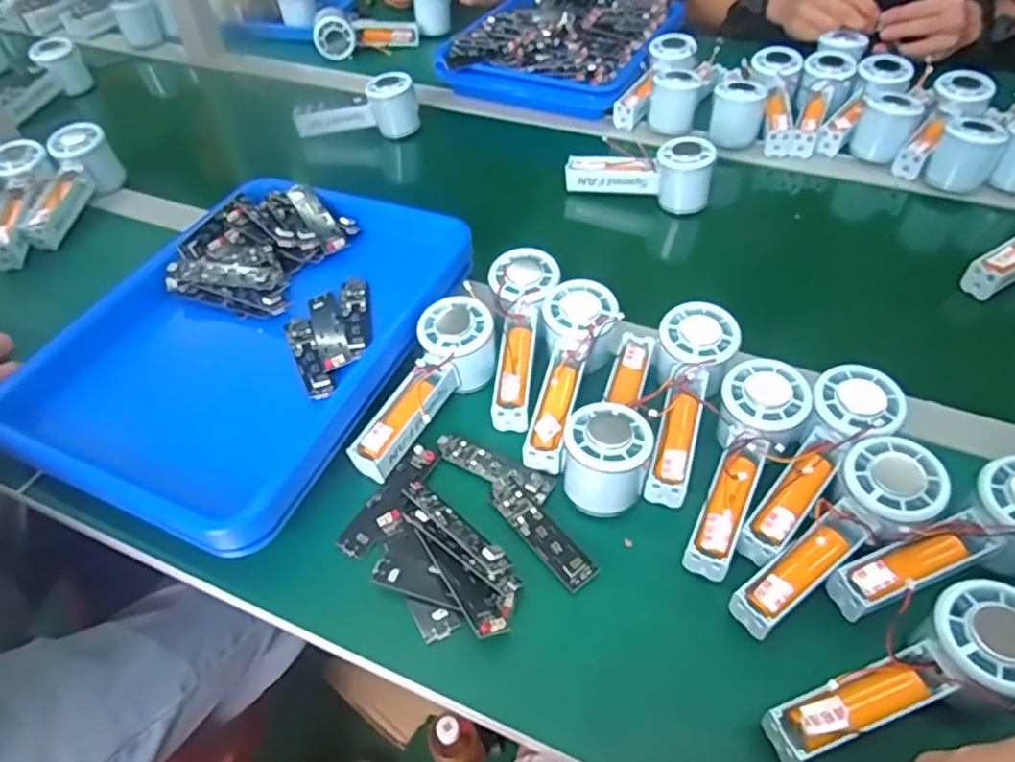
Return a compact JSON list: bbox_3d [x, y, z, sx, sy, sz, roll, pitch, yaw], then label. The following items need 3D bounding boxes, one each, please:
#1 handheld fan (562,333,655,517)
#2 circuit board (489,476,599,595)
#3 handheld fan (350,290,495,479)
[{"bbox_3d":[0.078,0.020,0.476,0.059,0.056,0.153,8,50,10],"label":"handheld fan"},{"bbox_3d":[0.022,0.101,0.445,0.025,0.008,0.094,-33,55,-23],"label":"circuit board"},{"bbox_3d":[-0.064,0.007,0.502,0.053,0.048,0.153,26,68,23],"label":"handheld fan"}]

